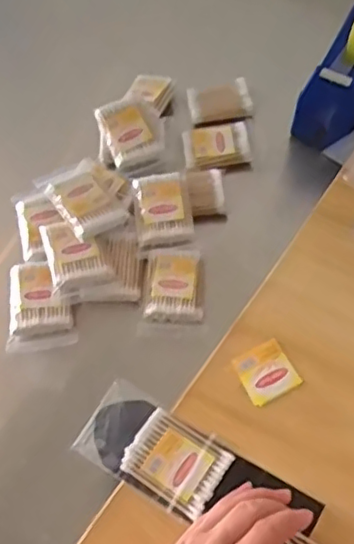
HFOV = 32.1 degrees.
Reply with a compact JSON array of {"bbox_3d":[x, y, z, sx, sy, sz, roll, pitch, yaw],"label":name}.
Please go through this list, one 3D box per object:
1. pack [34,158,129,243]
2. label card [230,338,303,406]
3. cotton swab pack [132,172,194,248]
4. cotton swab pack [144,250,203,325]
[{"bbox_3d":[-0.095,-0.076,0.632,0.061,0.025,0.093,-33,62,-15],"label":"pack"},{"bbox_3d":[0.073,0.082,0.505,0.044,0.004,0.043,-27,61,-12],"label":"label card"},{"bbox_3d":[-0.016,-0.065,0.632,0.054,0.013,0.077,-10,75,-1],"label":"cotton swab pack"},{"bbox_3d":[-0.002,0.012,0.603,0.054,0.012,0.076,2,59,6],"label":"cotton swab pack"}]

